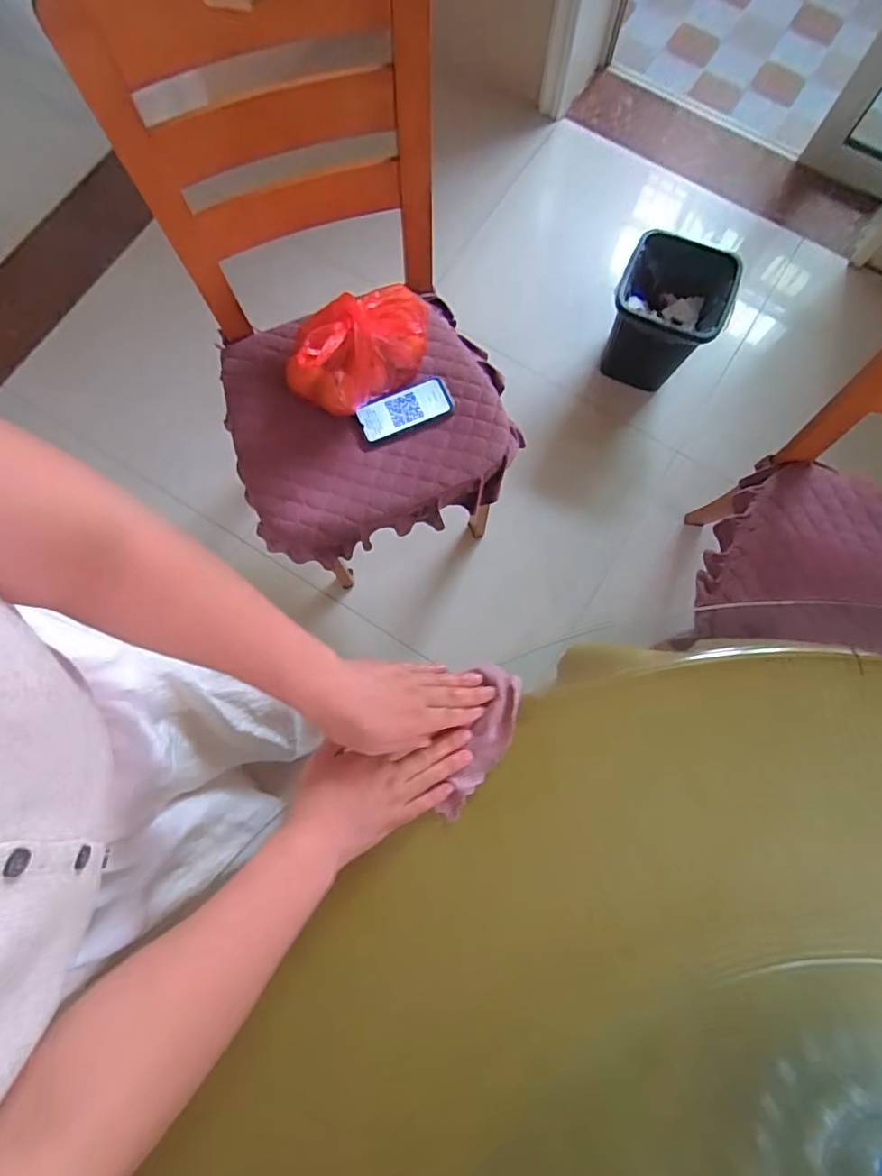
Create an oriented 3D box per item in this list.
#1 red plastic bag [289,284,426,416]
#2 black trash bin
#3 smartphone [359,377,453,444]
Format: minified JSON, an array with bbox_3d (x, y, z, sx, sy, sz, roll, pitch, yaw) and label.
[{"bbox_3d":[-0.130,-0.402,0.889,0.264,0.155,0.125,-27,79,-6],"label":"red plastic bag"},{"bbox_3d":[0.540,-0.667,1.332,0.247,0.236,0.258,22,78,4],"label":"black trash bin"},{"bbox_3d":[-0.063,-0.309,0.947,0.163,0.015,0.071,-24,82,-1],"label":"smartphone"}]

